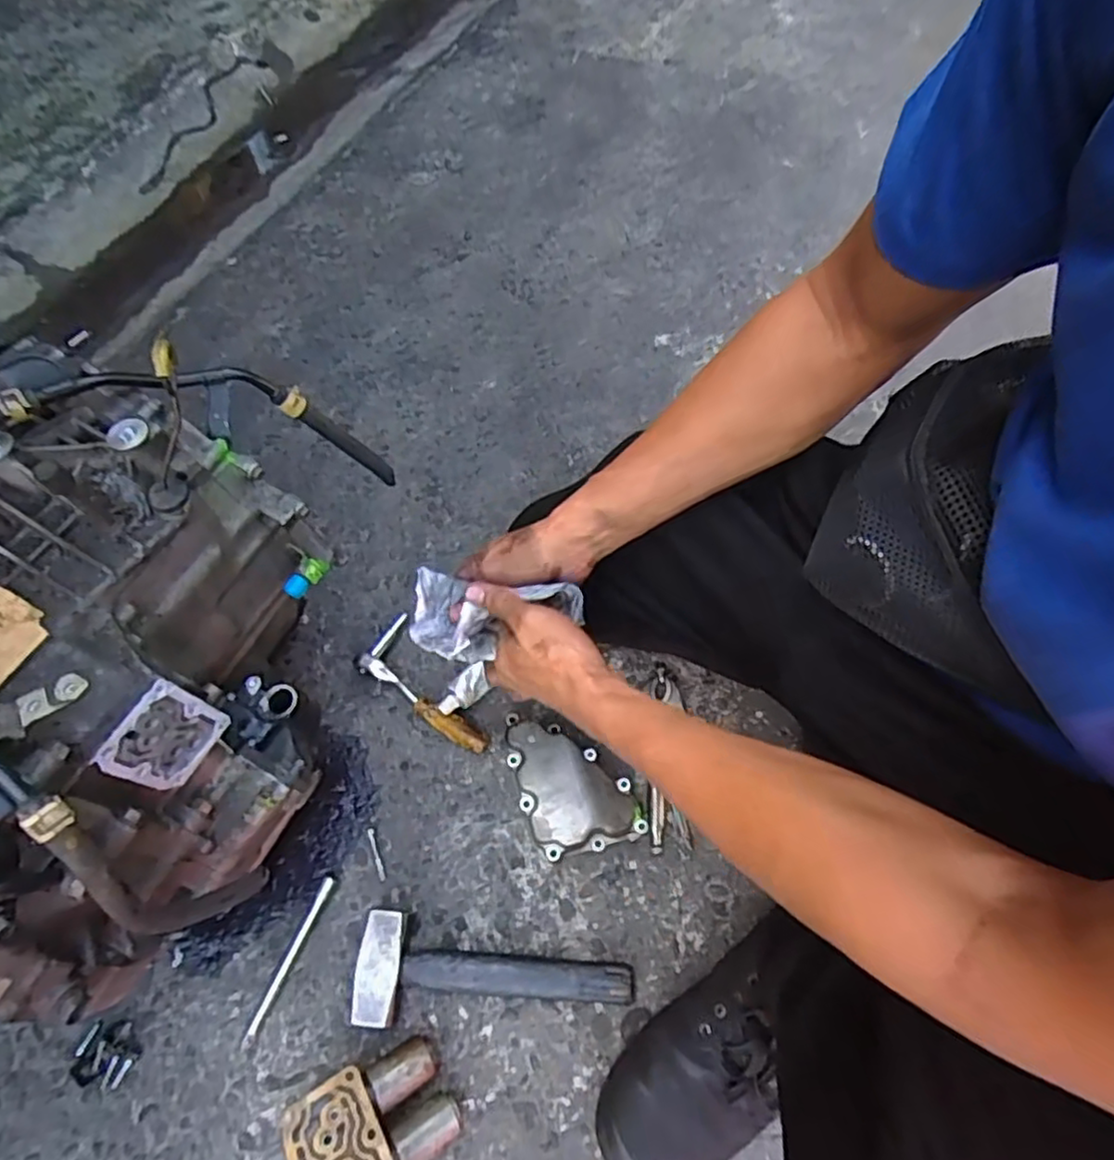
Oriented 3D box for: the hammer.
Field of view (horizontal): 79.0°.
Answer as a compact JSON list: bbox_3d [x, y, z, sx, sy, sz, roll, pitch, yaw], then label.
[{"bbox_3d":[-0.055,0.354,0.615,0.242,0.043,0.085,1,64,2],"label":"hammer"}]

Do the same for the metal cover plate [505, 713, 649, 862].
[{"bbox_3d":[0.010,0.199,0.686,0.107,0.054,0.162,-24,66,-10],"label":"metal cover plate"}]

